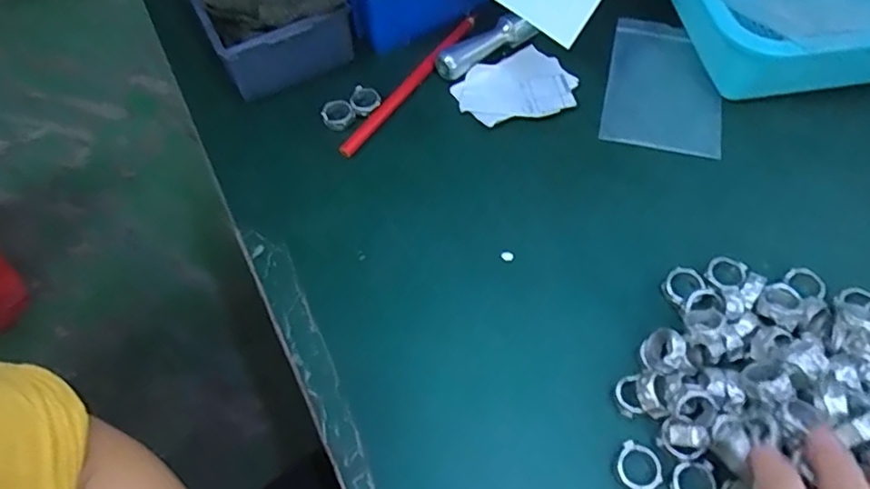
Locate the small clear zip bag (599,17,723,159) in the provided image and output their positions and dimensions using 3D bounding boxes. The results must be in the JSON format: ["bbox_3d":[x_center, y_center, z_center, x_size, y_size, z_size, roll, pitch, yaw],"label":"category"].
[{"bbox_3d":[0.168,-0.117,0.435,0.078,0.004,0.124,11,61,10],"label":"small clear zip bag"}]

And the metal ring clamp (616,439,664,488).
[{"bbox_3d":[0.102,0.111,0.297,0.023,0.004,0.022,29,65,19],"label":"metal ring clamp"}]

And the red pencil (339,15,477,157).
[{"bbox_3d":[-0.016,-0.119,0.432,0.012,0.012,0.153,32,67,20],"label":"red pencil"}]

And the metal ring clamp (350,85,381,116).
[{"bbox_3d":[-0.049,-0.103,0.428,0.020,0.004,0.023,20,67,-3],"label":"metal ring clamp"}]

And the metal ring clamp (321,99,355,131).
[{"bbox_3d":[-0.069,-0.092,0.425,0.023,0.007,0.023,-2,59,3],"label":"metal ring clamp"}]

